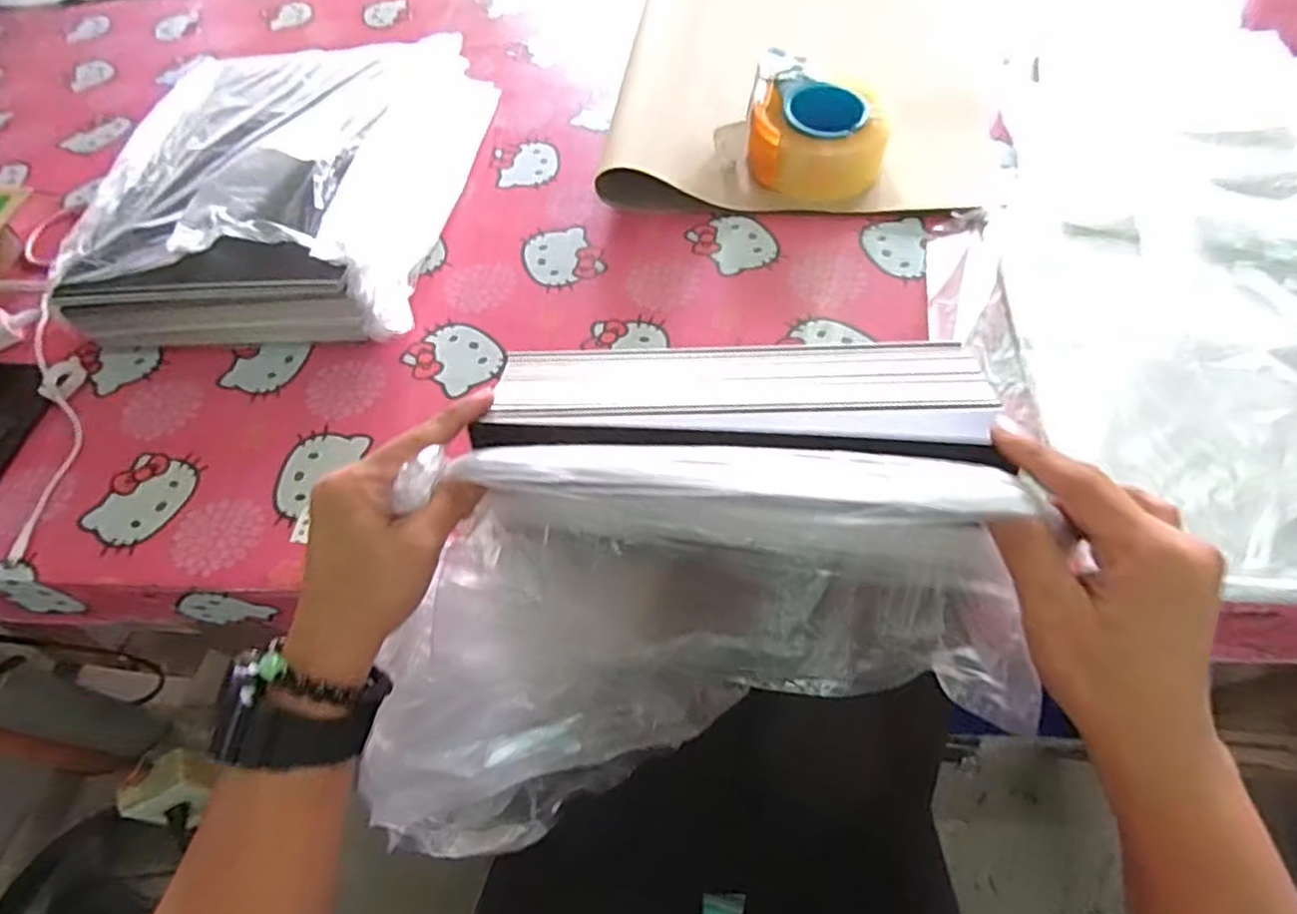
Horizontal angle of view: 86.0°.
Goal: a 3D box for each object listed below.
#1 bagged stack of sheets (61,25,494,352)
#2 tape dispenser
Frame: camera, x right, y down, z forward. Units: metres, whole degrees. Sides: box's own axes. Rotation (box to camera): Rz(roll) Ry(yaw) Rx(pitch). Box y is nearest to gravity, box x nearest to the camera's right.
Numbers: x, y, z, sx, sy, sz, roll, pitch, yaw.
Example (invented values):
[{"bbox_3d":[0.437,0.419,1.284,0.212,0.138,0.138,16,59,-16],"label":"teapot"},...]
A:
[{"bbox_3d":[-0.348,-0.287,0.688,0.307,0.115,0.392,-1,58,5],"label":"bagged stack of sheets"},{"bbox_3d":[0.164,-0.317,0.679,0.125,0.066,0.149,4,58,8],"label":"tape dispenser"}]

